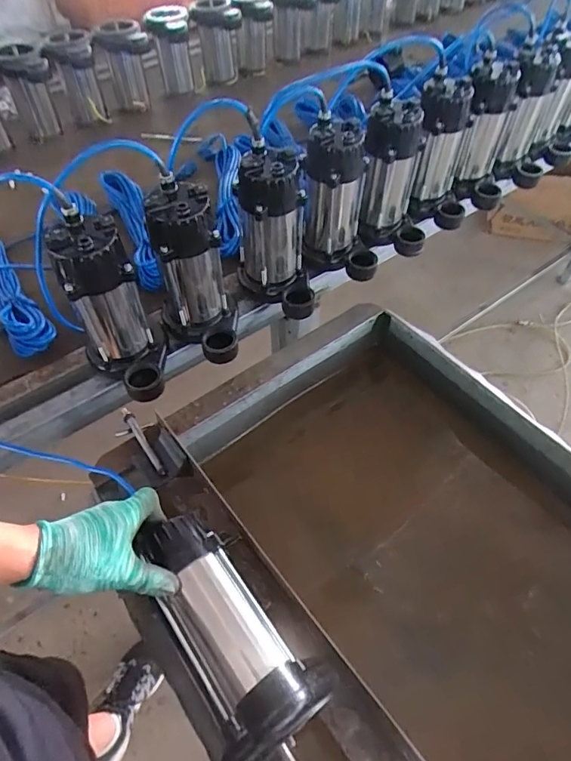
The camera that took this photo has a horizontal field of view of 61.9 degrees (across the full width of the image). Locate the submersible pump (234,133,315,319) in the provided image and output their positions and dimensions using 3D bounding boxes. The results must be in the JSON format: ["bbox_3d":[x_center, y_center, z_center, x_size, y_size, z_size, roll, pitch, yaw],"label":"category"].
[{"bbox_3d":[-0.014,-0.217,0.758,0.106,0.236,0.133,-10,53,-8],"label":"submersible pump"}]

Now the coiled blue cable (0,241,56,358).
[{"bbox_3d":[-0.496,-0.170,0.828,0.070,0.069,0.350,-31,58,-22],"label":"coiled blue cable"}]

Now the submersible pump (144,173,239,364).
[{"bbox_3d":[-0.138,-0.155,0.710,0.115,0.239,0.165,-13,53,-10],"label":"submersible pump"}]

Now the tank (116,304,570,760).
[{"bbox_3d":[0.176,0.280,0.643,0.602,0.237,0.769,-30,58,-21],"label":"tank"}]

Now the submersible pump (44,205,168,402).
[{"bbox_3d":[-0.241,-0.092,0.664,0.100,0.236,0.155,-27,57,-19],"label":"submersible pump"}]

